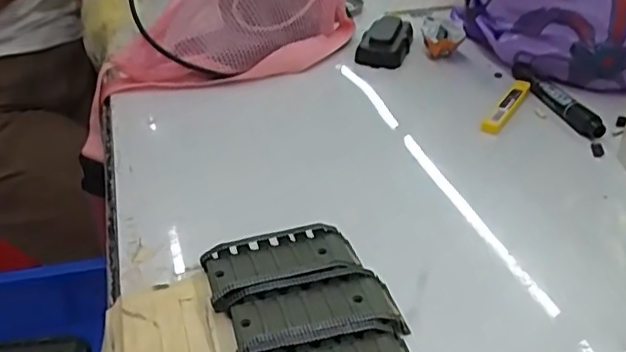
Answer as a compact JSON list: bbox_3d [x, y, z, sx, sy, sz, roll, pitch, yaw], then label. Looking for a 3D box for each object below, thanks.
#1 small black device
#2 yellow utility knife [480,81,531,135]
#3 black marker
[{"bbox_3d":[0.083,-0.152,0.709,0.049,0.024,0.098,10,34,15],"label":"small black device"},{"bbox_3d":[0.183,-0.066,0.594,0.017,0.012,0.104,20,38,27],"label":"yellow utility knife"},{"bbox_3d":[0.229,-0.076,0.601,0.019,0.019,0.139,-7,34,-11],"label":"black marker"}]

